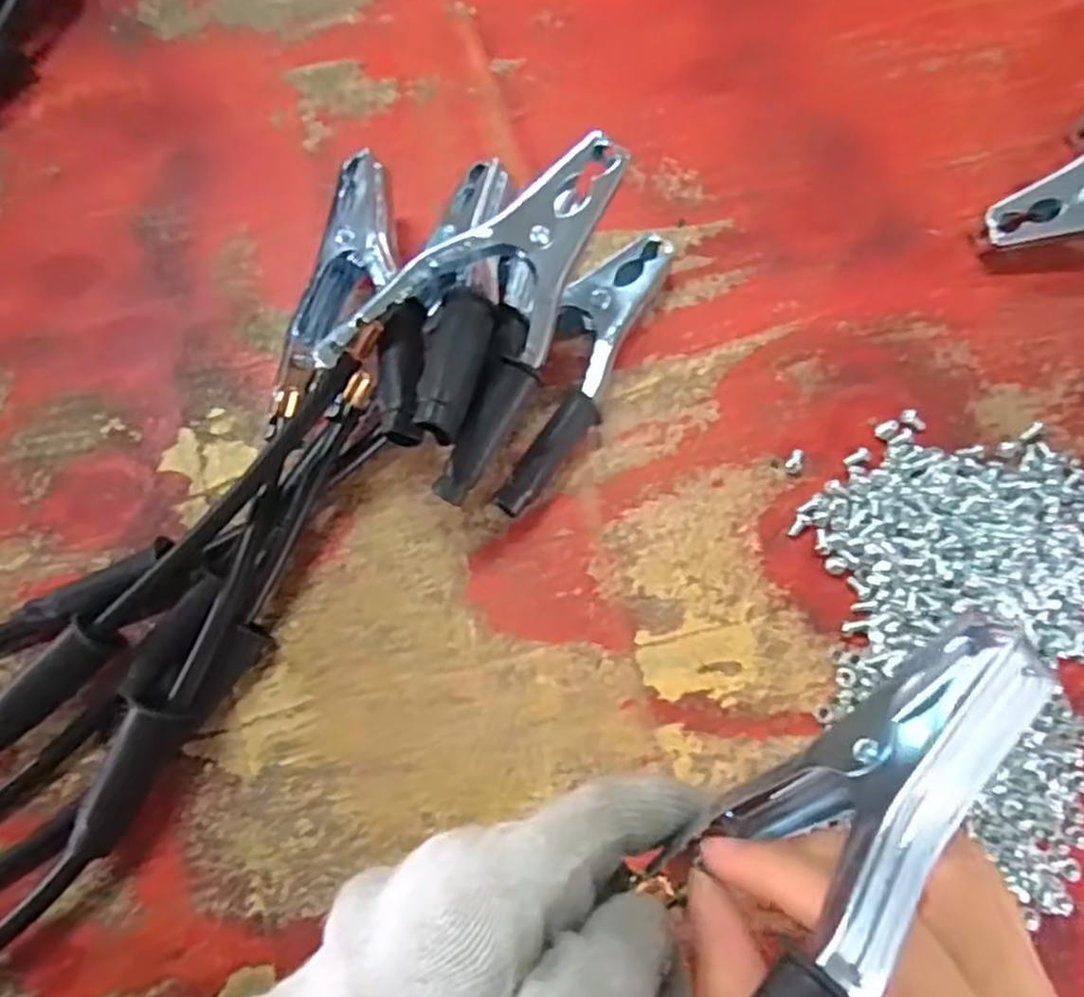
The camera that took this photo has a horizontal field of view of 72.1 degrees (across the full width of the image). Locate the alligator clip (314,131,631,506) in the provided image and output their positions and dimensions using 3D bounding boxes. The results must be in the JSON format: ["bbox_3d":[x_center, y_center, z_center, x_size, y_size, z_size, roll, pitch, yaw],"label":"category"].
[{"bbox_3d":[-0.022,-0.078,0.287,0.070,0.040,0.138,32,78,7],"label":"alligator clip"}]

